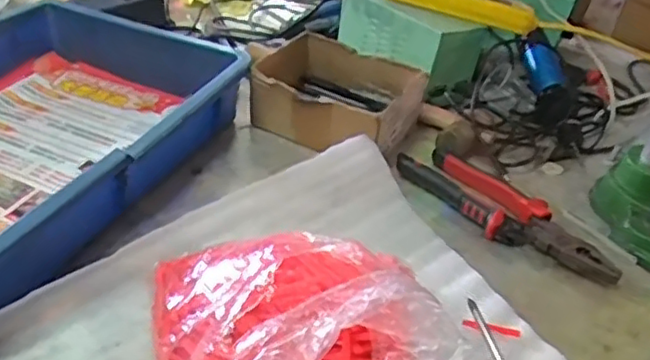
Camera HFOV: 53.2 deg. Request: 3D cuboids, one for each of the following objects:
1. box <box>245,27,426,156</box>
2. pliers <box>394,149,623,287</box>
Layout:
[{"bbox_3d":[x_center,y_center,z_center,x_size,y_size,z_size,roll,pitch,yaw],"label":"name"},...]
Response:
[{"bbox_3d":[0.011,-0.090,0.716,0.165,0.066,0.127,24,40,23],"label":"box"},{"bbox_3d":[0.169,0.030,0.608,0.217,0.027,0.058,33,45,32],"label":"pliers"}]

